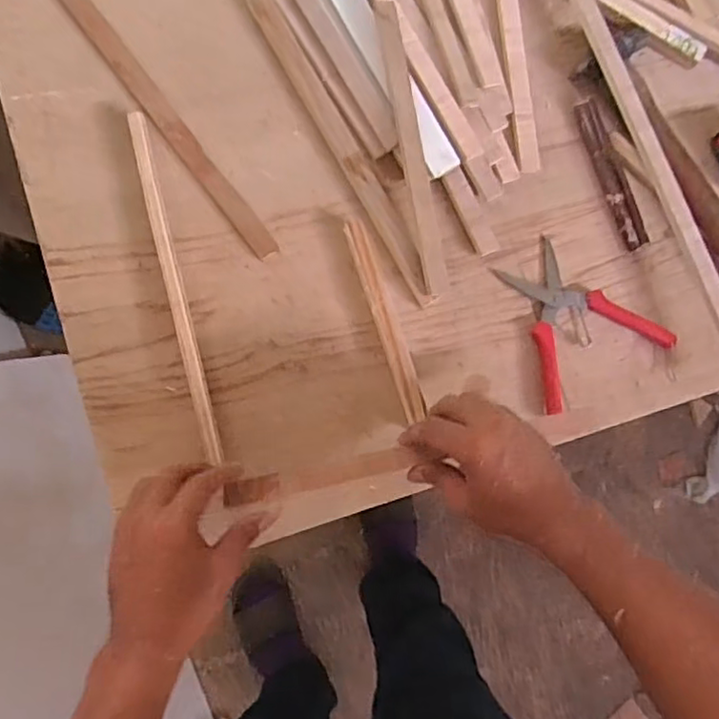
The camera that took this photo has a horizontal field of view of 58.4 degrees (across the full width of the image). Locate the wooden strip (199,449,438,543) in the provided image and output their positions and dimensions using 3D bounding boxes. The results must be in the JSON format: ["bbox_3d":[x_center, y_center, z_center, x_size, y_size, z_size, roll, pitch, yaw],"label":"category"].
[{"bbox_3d":[-0.034,0.098,0.537,0.153,0.010,0.020,-11,85,-4],"label":"wooden strip"}]

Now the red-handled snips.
[{"bbox_3d":[0.212,-0.046,0.639,0.143,0.015,0.149,-30,87,-12],"label":"red-handled snips"}]

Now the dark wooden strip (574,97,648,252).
[{"bbox_3d":[0.262,-0.193,0.668,0.022,0.017,0.160,-18,85,-11],"label":"dark wooden strip"}]

